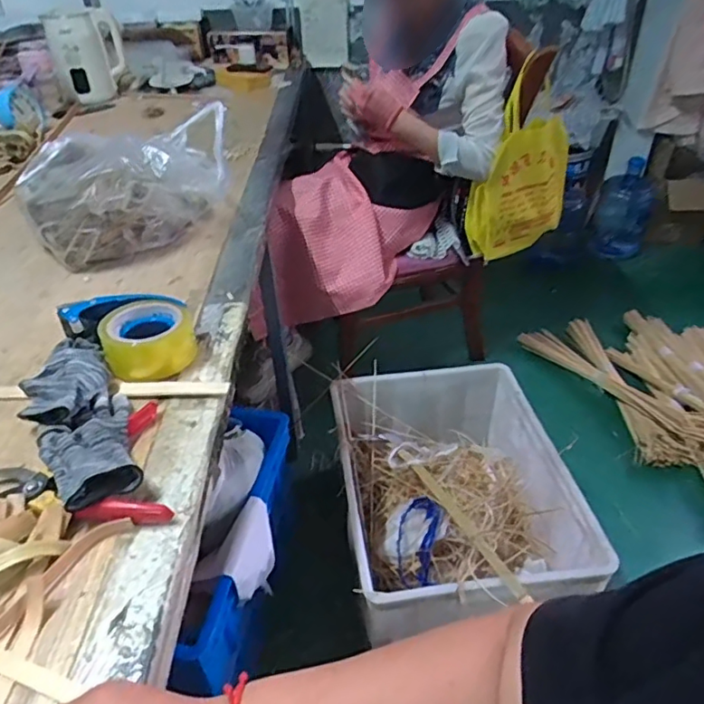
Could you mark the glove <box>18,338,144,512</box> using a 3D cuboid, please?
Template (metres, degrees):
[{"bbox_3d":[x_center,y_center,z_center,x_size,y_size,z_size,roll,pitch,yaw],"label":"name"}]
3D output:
[{"bbox_3d":[-0.285,0.070,0.595,0.093,0.041,0.243,-25,44,-27],"label":"glove"}]

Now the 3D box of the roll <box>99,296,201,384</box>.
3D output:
[{"bbox_3d":[-0.251,-0.014,0.700,0.106,0.055,0.106,-1,40,1],"label":"roll"}]

